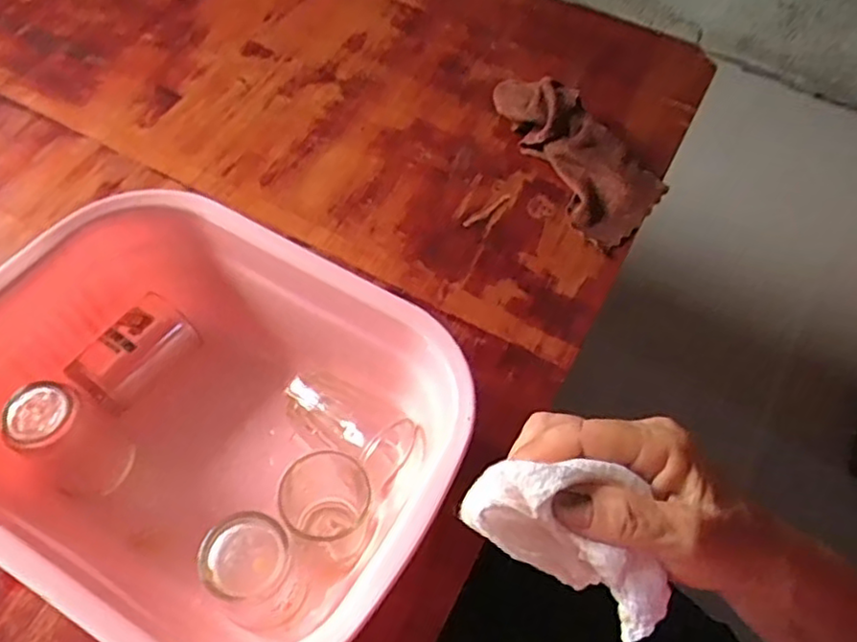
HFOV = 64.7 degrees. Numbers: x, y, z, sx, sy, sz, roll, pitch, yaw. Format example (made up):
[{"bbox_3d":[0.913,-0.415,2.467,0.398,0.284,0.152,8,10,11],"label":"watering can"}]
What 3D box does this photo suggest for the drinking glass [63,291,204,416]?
[{"bbox_3d":[-0.211,0.026,0.488,0.048,0.053,0.082,27,59,14],"label":"drinking glass"}]

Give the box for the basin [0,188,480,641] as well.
[{"bbox_3d":[-0.142,0.069,0.428,0.293,0.114,0.231,28,59,14],"label":"basin"}]

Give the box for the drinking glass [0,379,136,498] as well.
[{"bbox_3d":[-0.230,0.079,0.440,0.045,0.089,0.050,39,63,21],"label":"drinking glass"}]

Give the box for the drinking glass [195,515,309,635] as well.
[{"bbox_3d":[-0.101,0.149,0.397,0.047,0.079,0.048,-19,59,-15],"label":"drinking glass"}]

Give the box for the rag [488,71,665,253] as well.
[{"bbox_3d":[0.133,-0.165,0.643,0.089,0.046,0.200,-31,63,-21],"label":"rag"}]

